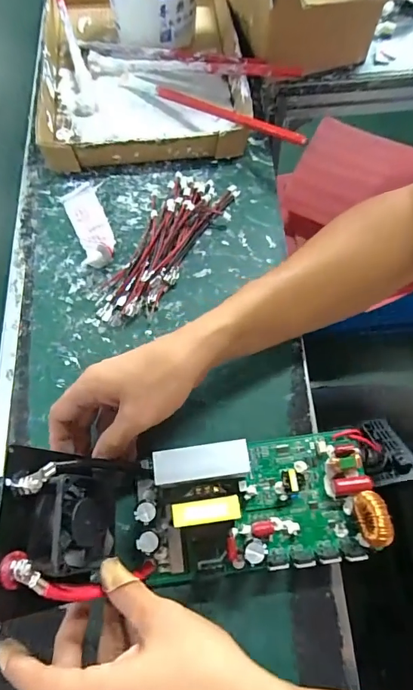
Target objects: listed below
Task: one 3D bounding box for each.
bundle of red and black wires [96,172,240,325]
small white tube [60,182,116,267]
[{"bbox_3d":[-0.047,-0.107,0.422,0.081,0.019,0.193,35,74,13],"label":"bundle of red and black wires"},{"bbox_3d":[-0.122,-0.127,0.427,0.037,0.028,0.108,-22,71,-7],"label":"small white tube"}]

